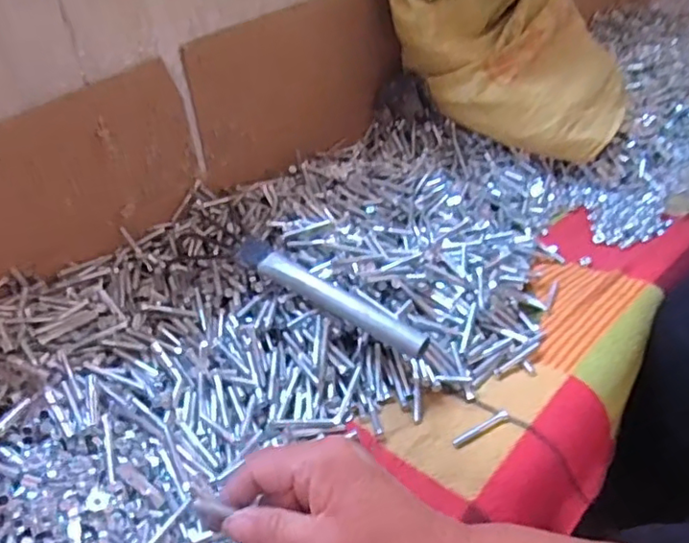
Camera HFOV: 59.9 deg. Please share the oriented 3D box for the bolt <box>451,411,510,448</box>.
[{"bbox_3d":[0.117,0.135,0.514,0.055,0.009,0.009,-20,40,-23],"label":"bolt"}]

